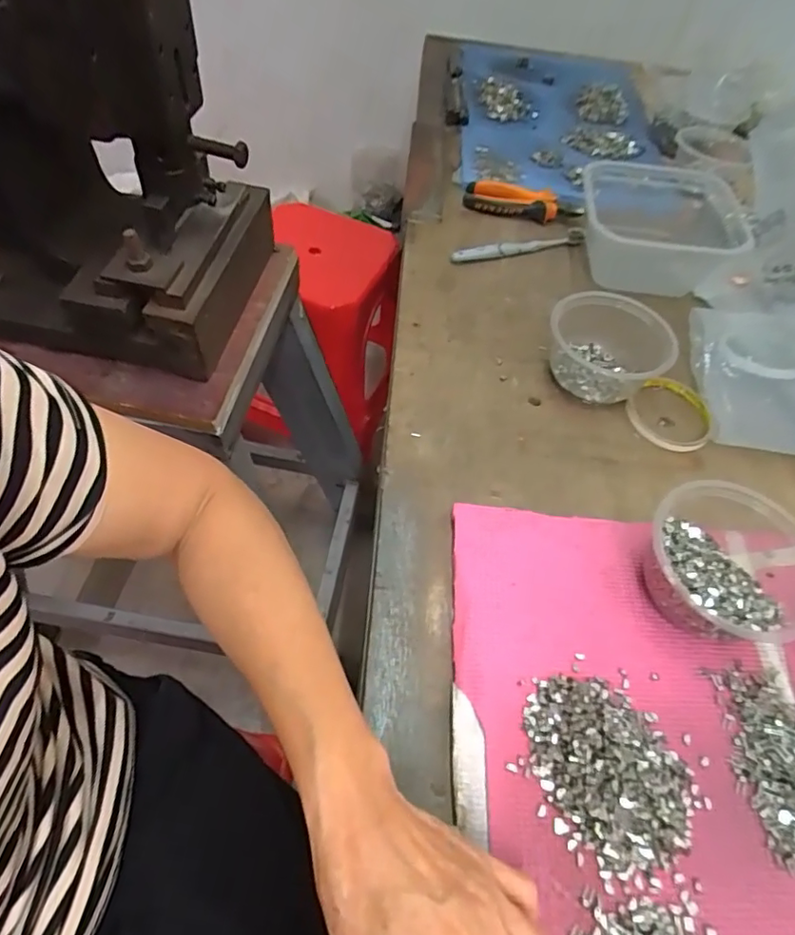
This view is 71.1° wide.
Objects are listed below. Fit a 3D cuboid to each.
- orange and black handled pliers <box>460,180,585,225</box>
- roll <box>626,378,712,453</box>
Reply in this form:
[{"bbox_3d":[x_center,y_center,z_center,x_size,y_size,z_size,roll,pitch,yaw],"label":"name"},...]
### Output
[{"bbox_3d":[0.163,-0.345,0.719,0.149,0.028,0.045,10,55,5],"label":"orange and black handled pliers"},{"bbox_3d":[0.267,-0.055,0.538,0.077,0.012,0.087,33,59,19],"label":"roll"}]

